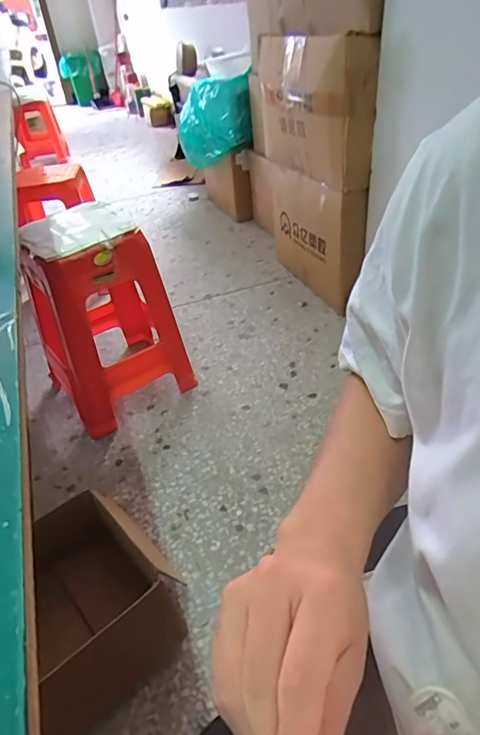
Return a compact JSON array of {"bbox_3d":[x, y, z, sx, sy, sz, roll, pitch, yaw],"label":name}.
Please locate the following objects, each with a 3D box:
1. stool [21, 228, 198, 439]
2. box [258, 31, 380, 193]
[{"bbox_3d":[-0.396,-0.156,1.398,0.355,0.500,0.370,-27,43,-25],"label":"stool"},{"bbox_3d":[0.215,-0.818,1.509,0.126,0.372,0.528,-17,39,-14],"label":"box"}]

